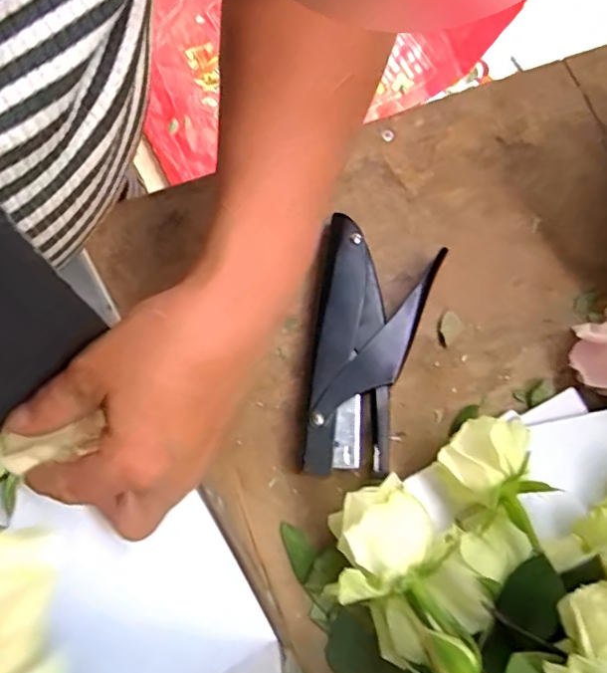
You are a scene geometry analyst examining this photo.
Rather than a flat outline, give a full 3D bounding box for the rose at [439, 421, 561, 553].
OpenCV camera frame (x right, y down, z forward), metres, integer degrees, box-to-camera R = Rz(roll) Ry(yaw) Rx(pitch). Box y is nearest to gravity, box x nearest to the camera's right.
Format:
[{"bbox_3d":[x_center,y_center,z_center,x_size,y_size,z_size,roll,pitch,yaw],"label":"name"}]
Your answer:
[{"bbox_3d":[0.102,0.073,0.310,0.061,0.047,0.048,43,76,7],"label":"rose"}]

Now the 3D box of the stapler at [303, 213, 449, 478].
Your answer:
[{"bbox_3d":[0.032,0.008,0.341,0.067,0.024,0.143,16,75,0],"label":"stapler"}]

